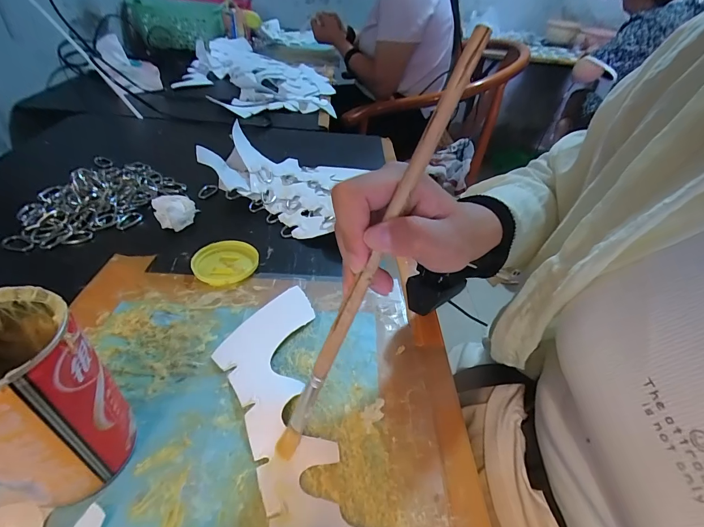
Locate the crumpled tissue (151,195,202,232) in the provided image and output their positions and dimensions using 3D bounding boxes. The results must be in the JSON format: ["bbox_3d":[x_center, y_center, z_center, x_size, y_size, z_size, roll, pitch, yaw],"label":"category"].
[{"bbox_3d":[-0.205,-0.057,0.411,0.045,0.034,0.042,-16,46,-25],"label":"crumpled tissue"}]

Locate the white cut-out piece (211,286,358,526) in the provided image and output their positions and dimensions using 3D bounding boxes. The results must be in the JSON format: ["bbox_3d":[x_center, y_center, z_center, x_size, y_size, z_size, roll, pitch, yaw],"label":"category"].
[{"bbox_3d":[-0.052,0.104,0.260,0.080,0.012,0.211,-9,43,-16],"label":"white cut-out piece"}]

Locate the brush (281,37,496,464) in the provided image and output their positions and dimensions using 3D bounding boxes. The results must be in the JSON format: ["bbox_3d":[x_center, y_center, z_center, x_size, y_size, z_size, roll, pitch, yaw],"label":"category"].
[{"bbox_3d":[0.006,0.013,0.200,0.010,0.273,0.007,34,20,27],"label":"brush"}]

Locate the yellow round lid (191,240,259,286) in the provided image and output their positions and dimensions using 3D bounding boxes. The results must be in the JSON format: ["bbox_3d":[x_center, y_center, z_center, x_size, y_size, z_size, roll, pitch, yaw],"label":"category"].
[{"bbox_3d":[-0.134,-0.002,0.370,0.064,0.010,0.059,4,41,-4],"label":"yellow round lid"}]

